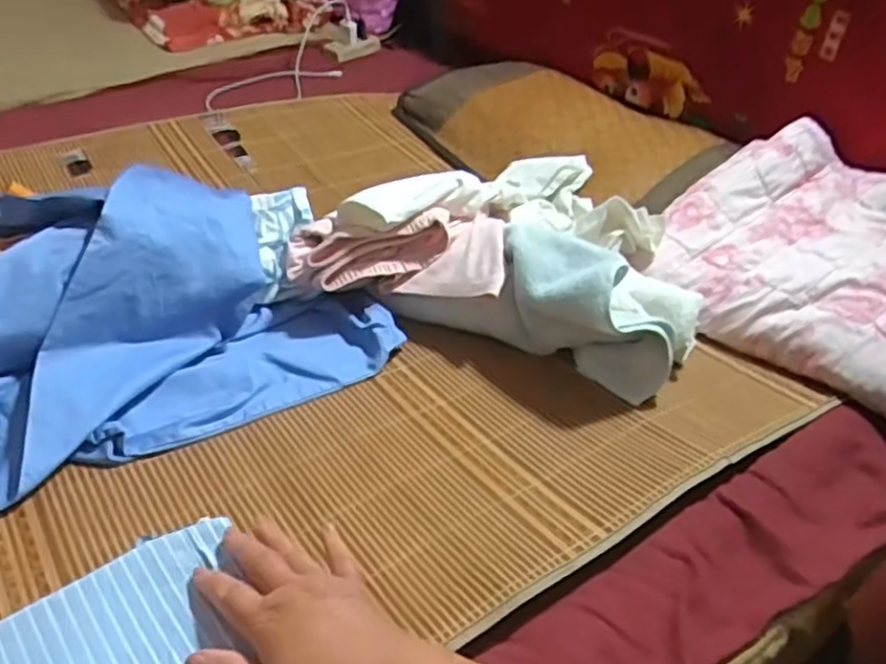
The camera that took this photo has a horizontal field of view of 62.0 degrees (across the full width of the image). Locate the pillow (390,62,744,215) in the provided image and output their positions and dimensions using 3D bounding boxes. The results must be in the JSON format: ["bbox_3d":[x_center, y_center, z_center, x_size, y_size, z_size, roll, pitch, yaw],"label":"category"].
[{"bbox_3d":[0.174,-0.330,1.205,0.293,0.092,0.571,-19,42,-30],"label":"pillow"}]

